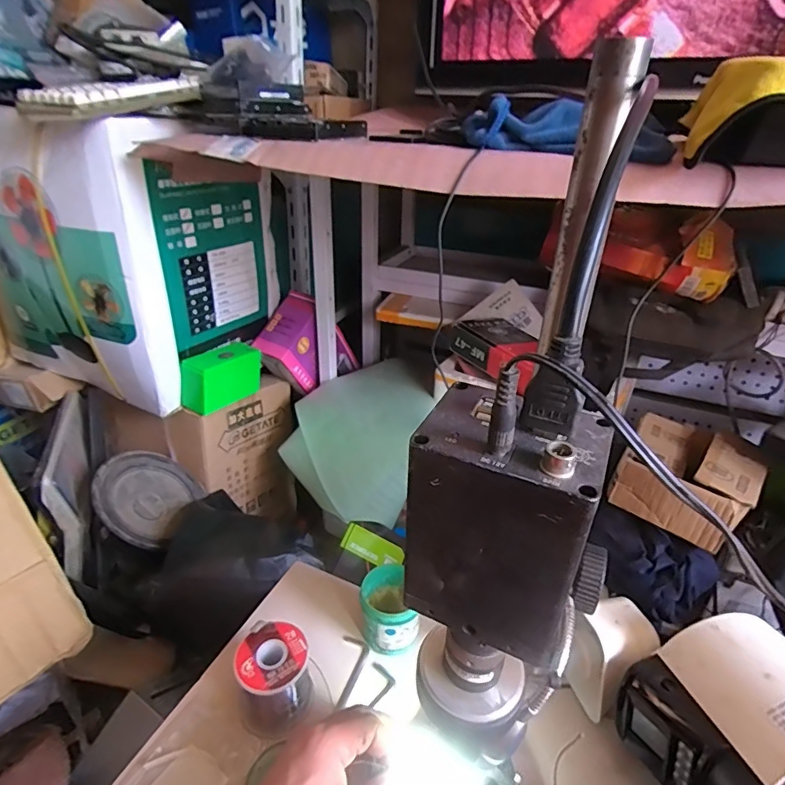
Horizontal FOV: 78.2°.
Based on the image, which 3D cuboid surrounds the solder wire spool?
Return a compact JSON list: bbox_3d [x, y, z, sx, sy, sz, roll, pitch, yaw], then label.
[{"bbox_3d":[-0.106,0.257,0.434,0.063,0.070,0.067,-6,30,-16],"label":"solder wire spool"}]

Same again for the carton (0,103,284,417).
[{"bbox_3d":[-0.522,-0.284,0.992,0.465,0.464,0.427,17,32,23],"label":"carton"}]

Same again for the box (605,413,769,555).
[{"bbox_3d":[0.551,0.150,0.902,0.209,0.096,0.257,25,35,33],"label":"box"}]

